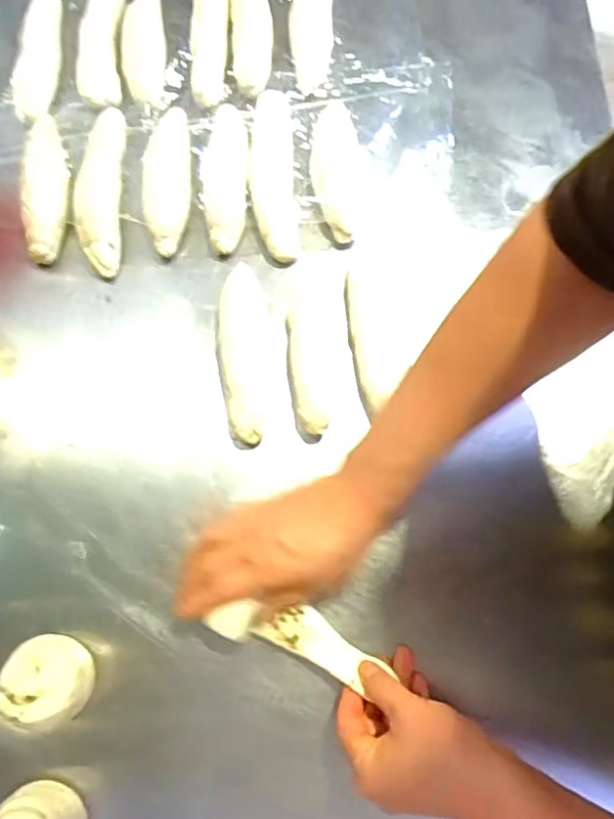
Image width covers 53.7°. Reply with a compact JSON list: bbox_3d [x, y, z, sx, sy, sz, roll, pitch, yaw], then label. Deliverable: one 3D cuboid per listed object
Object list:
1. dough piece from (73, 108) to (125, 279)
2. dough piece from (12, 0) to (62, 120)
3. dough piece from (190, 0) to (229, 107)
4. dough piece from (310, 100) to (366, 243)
[{"bbox_3d":[-0.185,-0.201,0.551,0.044,0.033,0.159,-1,73,1],"label":"dough piece"},{"bbox_3d":[-0.260,-0.353,0.592,0.036,0.031,0.144,2,73,2],"label":"dough piece"},{"bbox_3d":[-0.094,-0.378,0.594,0.034,0.018,0.175,0,73,2],"label":"dough piece"},{"bbox_3d":[0.028,-0.215,0.542,0.046,0.031,0.125,-1,73,1],"label":"dough piece"}]

